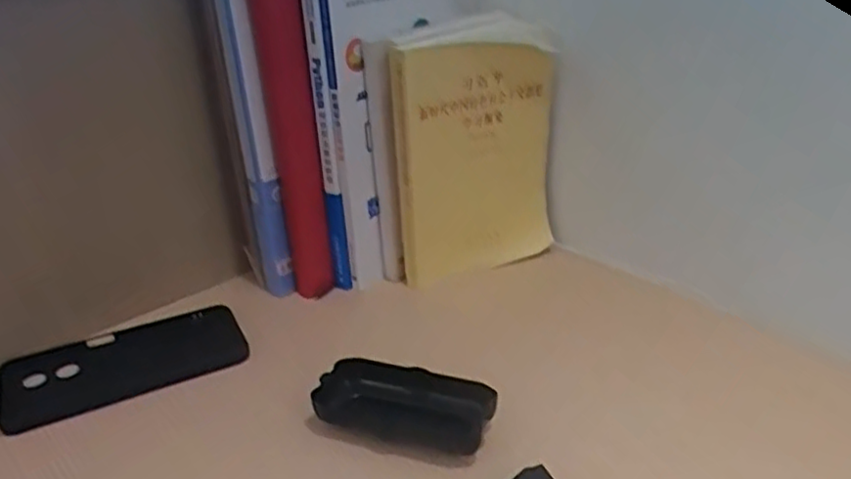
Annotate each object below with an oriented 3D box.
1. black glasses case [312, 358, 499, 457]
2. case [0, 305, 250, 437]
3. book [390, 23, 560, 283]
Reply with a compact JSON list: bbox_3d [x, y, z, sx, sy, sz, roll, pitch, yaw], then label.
[{"bbox_3d":[-0.012,0.104,0.450,0.110,0.025,0.051,6,28,17],"label":"black glasses case"},{"bbox_3d":[-0.219,0.089,0.516,0.164,0.015,0.080,-17,34,-22],"label":"case"},{"bbox_3d":[0.045,-0.070,0.583,0.140,0.197,0.030,-14,29,-21],"label":"book"}]

